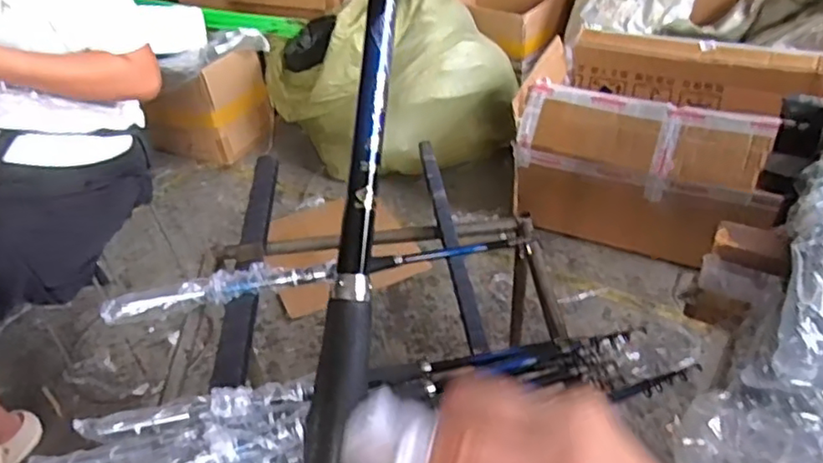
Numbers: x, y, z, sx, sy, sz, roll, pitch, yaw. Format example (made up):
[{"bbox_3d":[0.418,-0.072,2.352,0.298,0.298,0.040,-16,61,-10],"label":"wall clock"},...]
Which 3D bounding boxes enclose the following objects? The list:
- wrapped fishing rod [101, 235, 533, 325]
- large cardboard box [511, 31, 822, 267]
[{"bbox_3d":[-0.124,0.064,0.925,0.631,0.057,0.051,-12,40,-8],"label":"wrapped fishing rod"},{"bbox_3d":[0.659,-0.251,1.696,0.659,0.367,0.542,20,46,28],"label":"large cardboard box"}]

